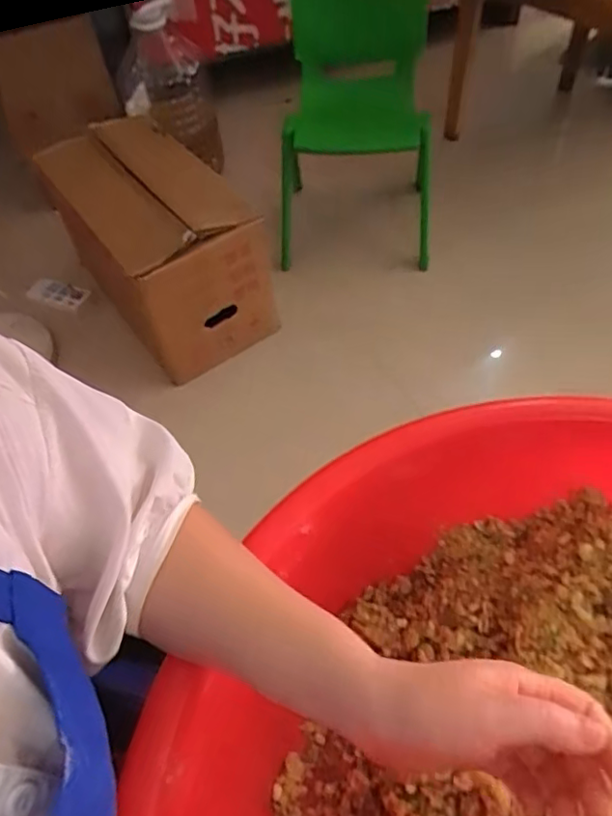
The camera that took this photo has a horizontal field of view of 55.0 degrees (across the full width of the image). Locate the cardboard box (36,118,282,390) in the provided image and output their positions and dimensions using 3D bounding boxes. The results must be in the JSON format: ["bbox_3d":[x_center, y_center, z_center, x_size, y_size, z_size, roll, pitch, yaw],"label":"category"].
[{"bbox_3d":[-0.385,-0.440,1.505,0.309,0.336,0.716,-31,55,-19],"label":"cardboard box"}]

